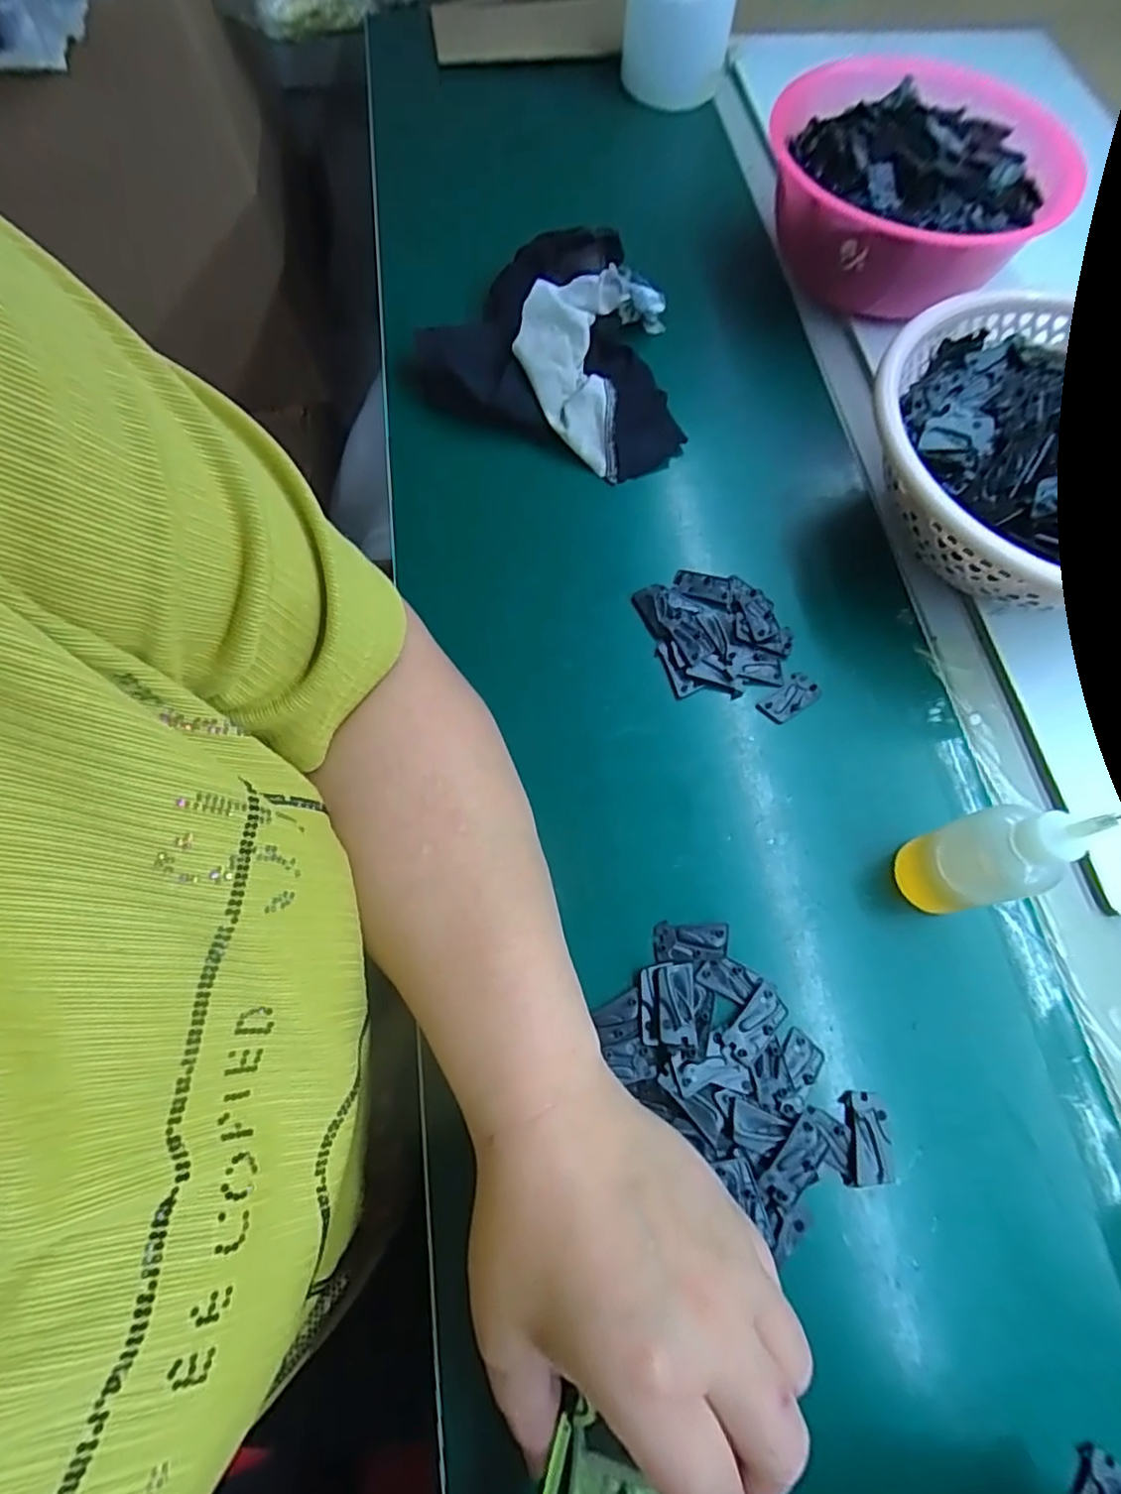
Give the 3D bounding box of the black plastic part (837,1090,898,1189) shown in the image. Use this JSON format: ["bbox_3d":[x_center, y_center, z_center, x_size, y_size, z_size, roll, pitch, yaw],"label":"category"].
[{"bbox_3d":[0.132,0.168,0.273,0.021,0.006,0.035,6,69,2],"label":"black plastic part"}]

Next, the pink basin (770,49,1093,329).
[{"bbox_3d":[0.220,-0.356,0.432,0.162,0.095,0.166,0,69,0],"label":"pink basin"}]

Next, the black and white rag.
[{"bbox_3d":[0.007,-0.264,0.417,0.182,0.056,0.145,26,71,9],"label":"black and white rag"}]

